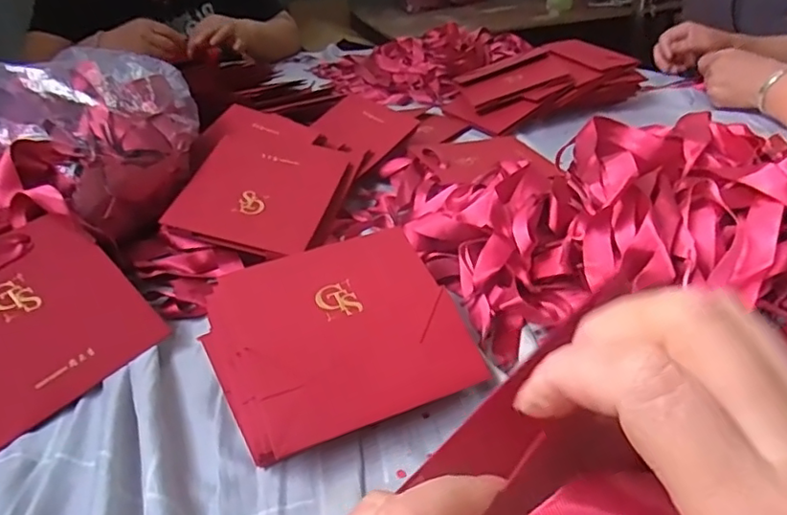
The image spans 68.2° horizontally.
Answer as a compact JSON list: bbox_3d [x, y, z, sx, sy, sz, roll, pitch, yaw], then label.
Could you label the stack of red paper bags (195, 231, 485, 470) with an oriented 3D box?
[{"bbox_3d":[-0.038,0.047,0.384,0.153,0.020,0.138,-17,54,-17],"label":"stack of red paper bags"}]

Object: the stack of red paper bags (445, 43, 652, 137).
[{"bbox_3d":[0.211,-0.255,0.845,0.251,0.074,0.146,-12,33,-12],"label":"stack of red paper bags"}]

